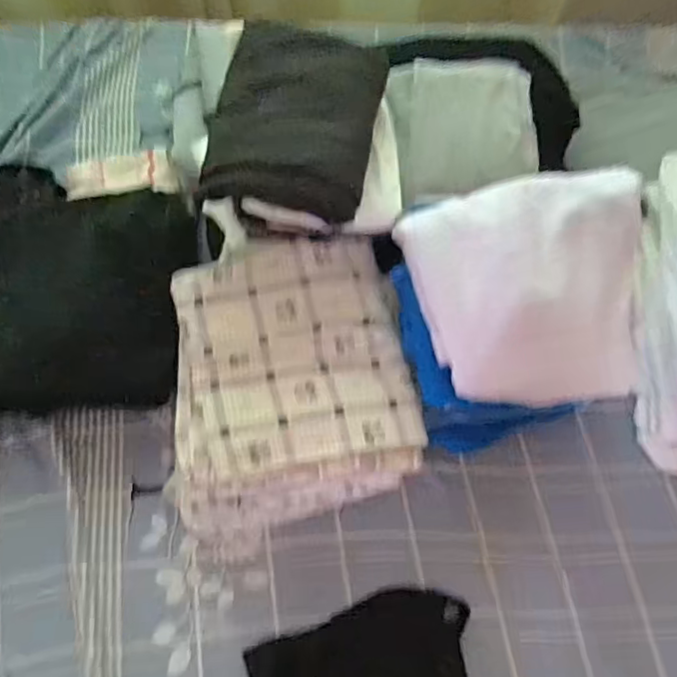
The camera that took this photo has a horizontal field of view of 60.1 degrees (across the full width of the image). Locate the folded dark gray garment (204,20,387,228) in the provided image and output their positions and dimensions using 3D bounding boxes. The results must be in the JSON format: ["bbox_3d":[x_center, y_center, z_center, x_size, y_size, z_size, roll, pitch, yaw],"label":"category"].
[{"bbox_3d":[-0.047,-0.246,0.653,0.179,0.042,0.225,12,81,2],"label":"folded dark gray garment"}]

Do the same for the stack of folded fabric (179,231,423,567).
[{"bbox_3d":[-0.055,0.062,0.700,0.265,0.172,0.309,-6,64,-6],"label":"stack of folded fabric"}]

